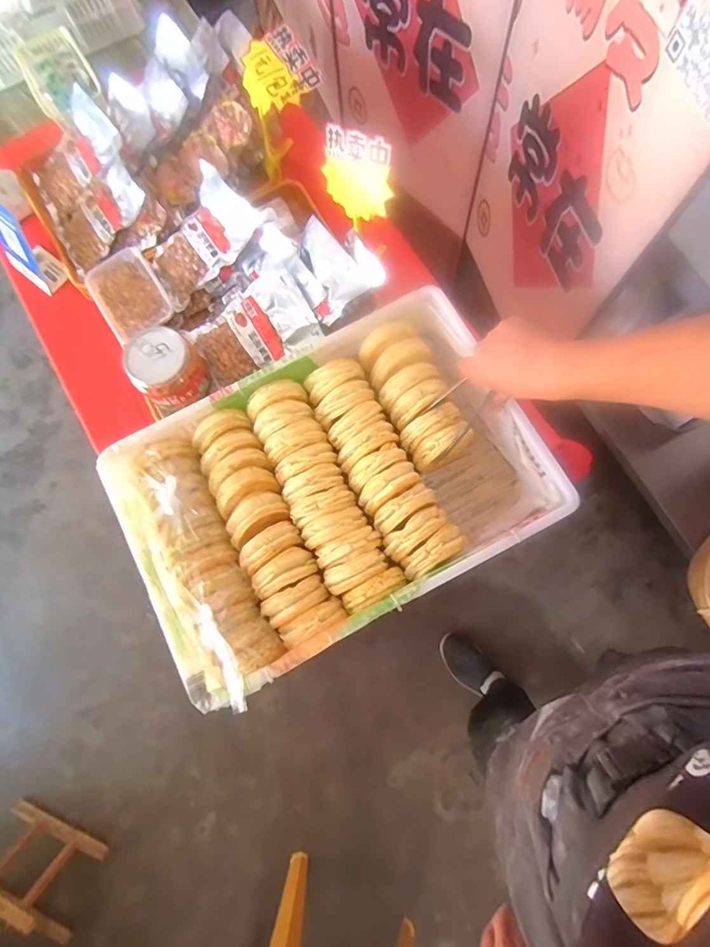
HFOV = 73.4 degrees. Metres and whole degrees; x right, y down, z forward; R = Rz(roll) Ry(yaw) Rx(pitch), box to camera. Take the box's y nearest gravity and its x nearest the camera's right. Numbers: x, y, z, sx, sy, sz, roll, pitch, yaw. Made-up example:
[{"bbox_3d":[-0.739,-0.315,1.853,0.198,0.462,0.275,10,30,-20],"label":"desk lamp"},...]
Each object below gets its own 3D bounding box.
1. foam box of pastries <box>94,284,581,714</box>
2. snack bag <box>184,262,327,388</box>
[{"bbox_3d":[-0.035,0.018,0.732,0.601,0.122,0.414,-28,77,-8],"label":"foam box of pastries"},{"bbox_3d":[-0.171,-0.242,0.820,0.204,0.028,0.140,-34,96,9],"label":"snack bag"}]

